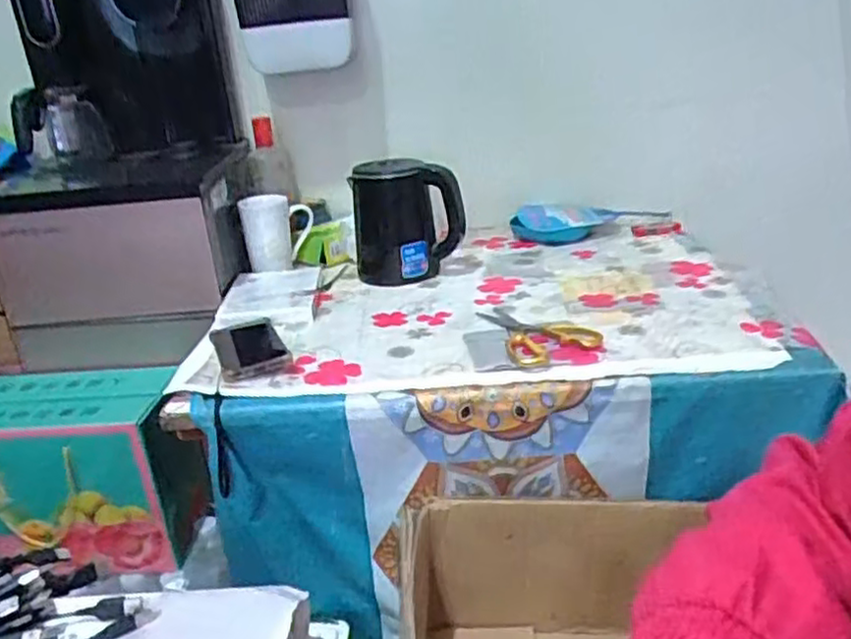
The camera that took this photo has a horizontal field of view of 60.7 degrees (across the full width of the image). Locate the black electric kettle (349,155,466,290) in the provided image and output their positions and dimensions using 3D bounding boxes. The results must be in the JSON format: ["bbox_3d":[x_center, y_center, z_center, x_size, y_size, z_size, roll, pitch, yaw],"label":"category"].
[{"bbox_3d":[-0.029,-0.159,1.117,0.168,0.178,0.131,-4,24,1],"label":"black electric kettle"}]

